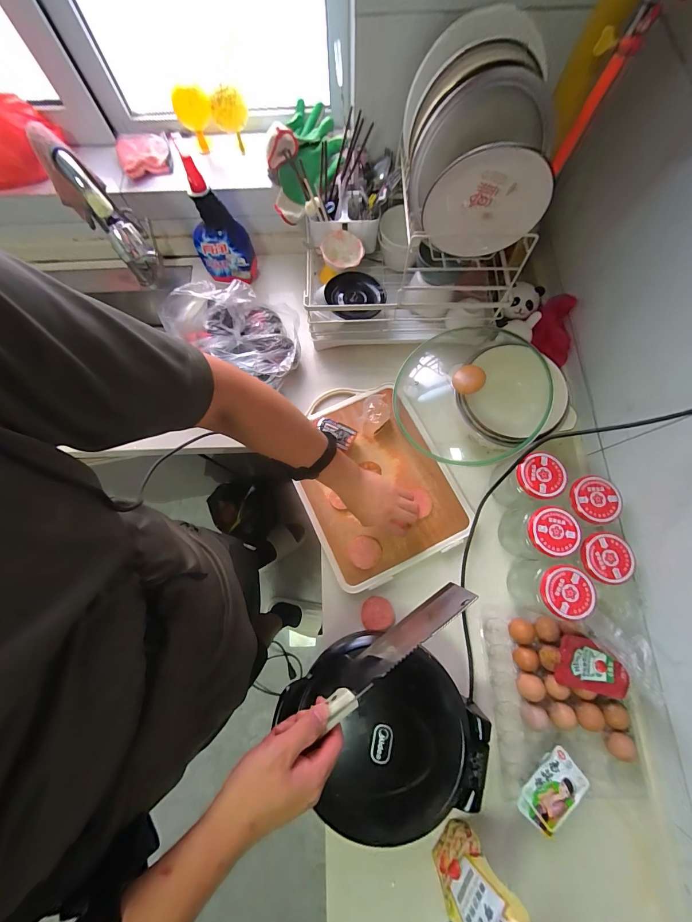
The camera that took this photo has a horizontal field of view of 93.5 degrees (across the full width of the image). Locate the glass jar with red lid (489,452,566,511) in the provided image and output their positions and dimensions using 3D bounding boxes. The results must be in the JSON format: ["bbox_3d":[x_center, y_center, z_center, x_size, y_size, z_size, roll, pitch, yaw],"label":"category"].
[{"bbox_3d":[0.345,0.038,0.623,0.081,0.118,0.088,0,76,1],"label":"glass jar with red lid"}]

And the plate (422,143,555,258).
[{"bbox_3d":[0.206,-0.379,0.486,0.163,0.151,0.025,2,76,2],"label":"plate"}]

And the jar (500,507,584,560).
[{"bbox_3d":[0.353,0.134,0.613,0.078,0.142,0.093,-18,76,-3],"label":"jar"}]

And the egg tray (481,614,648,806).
[{"bbox_3d":[0.382,0.430,0.572,0.234,0.060,0.286,-3,76,0],"label":"egg tray"}]

